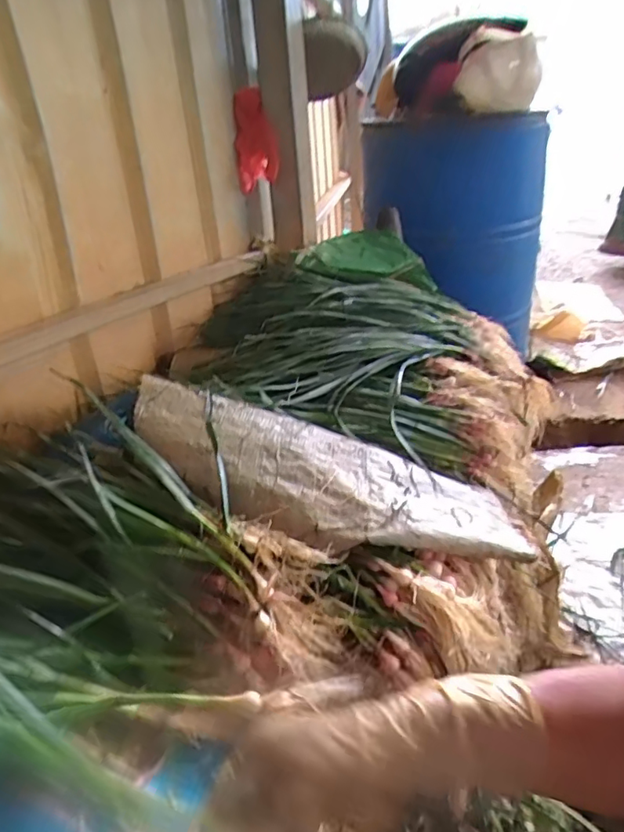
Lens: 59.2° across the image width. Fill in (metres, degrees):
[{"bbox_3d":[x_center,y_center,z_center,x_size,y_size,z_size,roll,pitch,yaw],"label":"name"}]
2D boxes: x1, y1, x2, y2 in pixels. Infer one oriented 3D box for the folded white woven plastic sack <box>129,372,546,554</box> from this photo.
[{"bbox_3d":[0.006,0.070,0.646,0.493,0.041,0.195,19,28,7],"label":"folded white woven plastic sack"}]

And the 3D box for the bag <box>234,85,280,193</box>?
[{"bbox_3d":[-0.129,-0.632,1.257,0.096,0.200,0.062,-7,24,-5],"label":"bag"}]

